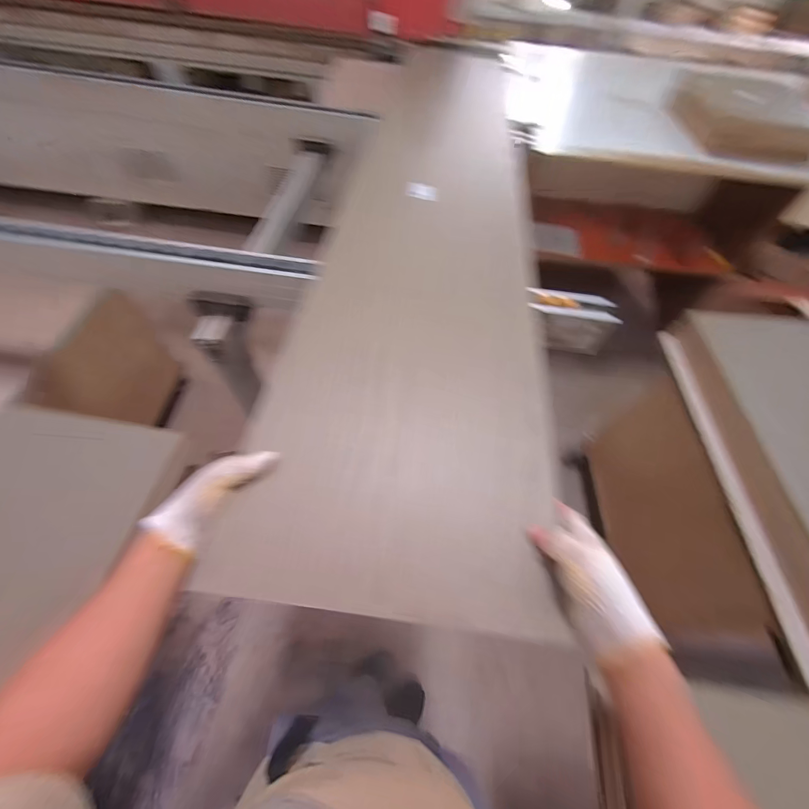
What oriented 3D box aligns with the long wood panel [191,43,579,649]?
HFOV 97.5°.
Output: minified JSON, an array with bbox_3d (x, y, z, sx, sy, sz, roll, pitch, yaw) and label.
[{"bbox_3d":[0.061,-0.418,0.757,0.393,0.028,1.510,8,58,0],"label":"long wood panel"}]

